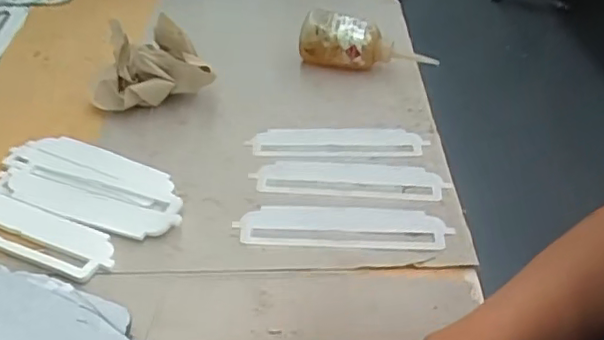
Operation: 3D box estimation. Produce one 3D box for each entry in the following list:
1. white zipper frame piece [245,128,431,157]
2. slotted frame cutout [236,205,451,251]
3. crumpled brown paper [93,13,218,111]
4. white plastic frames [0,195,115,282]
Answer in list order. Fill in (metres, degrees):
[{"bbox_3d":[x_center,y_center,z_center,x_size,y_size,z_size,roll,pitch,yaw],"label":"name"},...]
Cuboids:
[{"bbox_3d":[0.038,-0.031,0.651,0.185,0.006,0.051,1,38,2],"label":"white zipper frame piece"},{"bbox_3d":[0.036,0.050,0.543,0.185,0.005,0.056,1,35,5],"label":"slotted frame cutout"},{"bbox_3d":[-0.173,-0.118,0.692,0.134,0.088,0.060,-9,39,-14],"label":"crumpled brown paper"},{"bbox_3d":[-0.247,0.055,0.539,0.184,0.009,0.052,18,40,20],"label":"white plastic frames"}]

